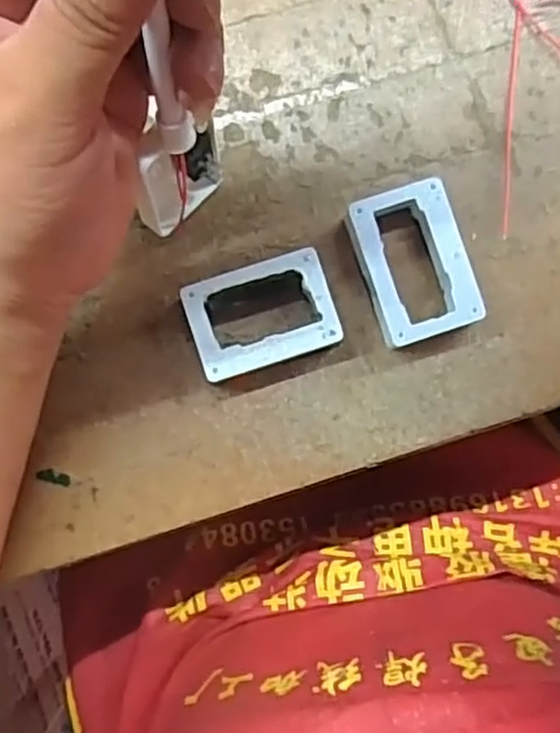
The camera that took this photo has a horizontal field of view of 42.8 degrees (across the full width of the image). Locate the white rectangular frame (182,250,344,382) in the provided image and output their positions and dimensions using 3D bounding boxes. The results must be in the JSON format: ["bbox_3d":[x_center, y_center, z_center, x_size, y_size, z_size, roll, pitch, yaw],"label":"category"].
[{"bbox_3d":[-0.007,-0.020,0.289,0.057,0.016,0.040,-18,88,-3],"label":"white rectangular frame"}]

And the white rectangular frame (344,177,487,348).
[{"bbox_3d":[0.053,-0.041,0.291,0.041,0.017,0.061,-18,88,-3],"label":"white rectangular frame"}]

